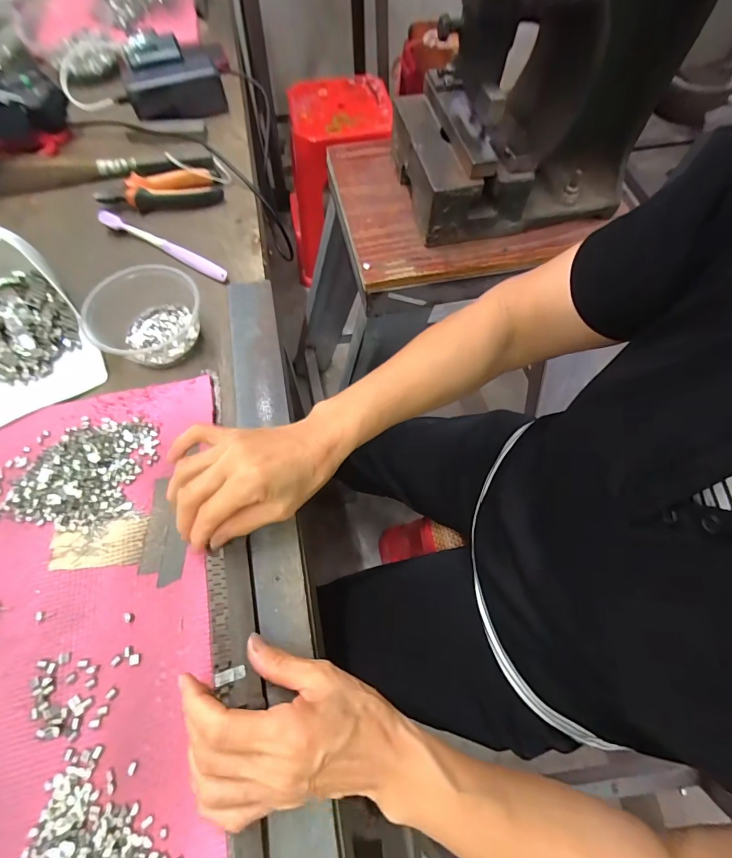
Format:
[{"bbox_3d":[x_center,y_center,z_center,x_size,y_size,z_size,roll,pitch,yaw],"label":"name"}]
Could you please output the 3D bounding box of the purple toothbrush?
[{"bbox_3d":[-0.241,-0.220,0.467,0.184,0.014,0.014,26,67,12],"label":"purple toothbrush"}]

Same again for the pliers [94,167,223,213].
[{"bbox_3d":[-0.263,-0.307,0.502,0.148,0.023,0.052,-10,65,-5],"label":"pliers"}]

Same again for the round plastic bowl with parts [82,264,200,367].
[{"bbox_3d":[-0.218,-0.114,0.391,0.085,0.057,0.092,0,65,0],"label":"round plastic bowl with parts"}]

